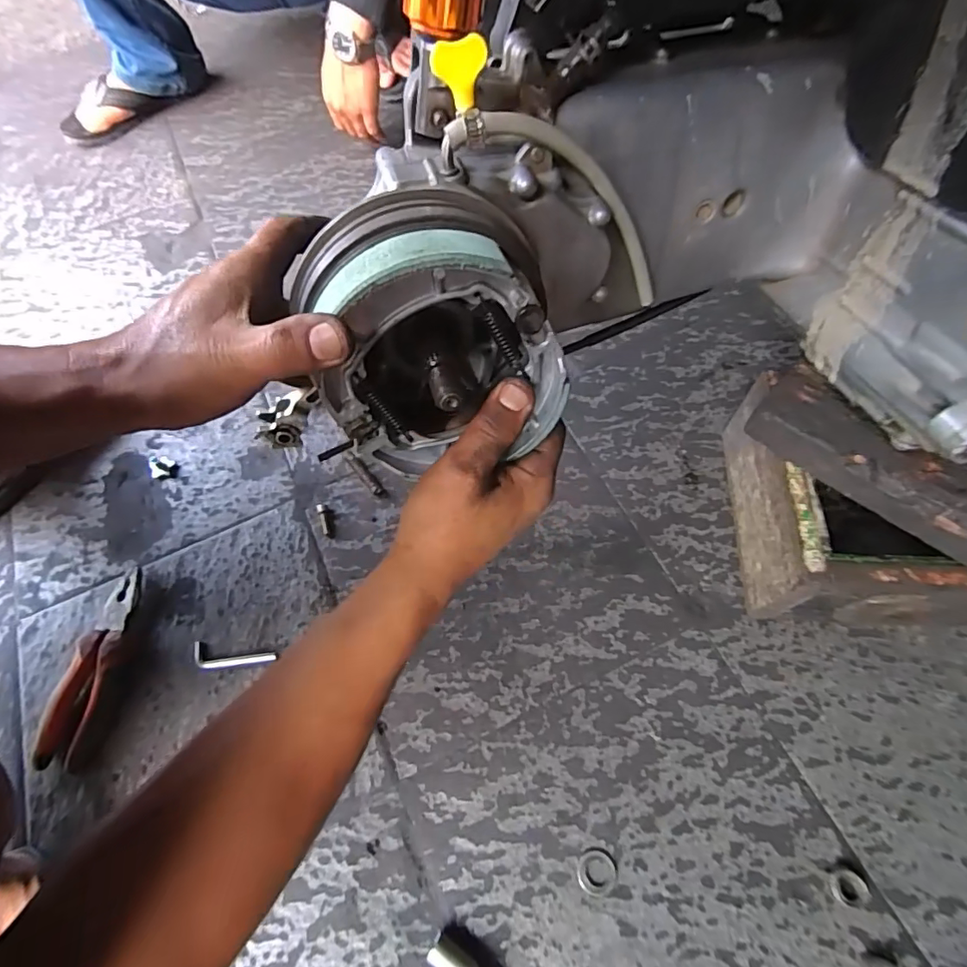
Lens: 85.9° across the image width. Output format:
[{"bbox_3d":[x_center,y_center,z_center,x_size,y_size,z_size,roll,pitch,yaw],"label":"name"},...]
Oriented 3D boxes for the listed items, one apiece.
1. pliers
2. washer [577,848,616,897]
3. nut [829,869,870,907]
[{"bbox_3d":[-0.366,0.170,0.489,0.042,0.020,0.169,5,64,6],"label":"pliers"},{"bbox_3d":[0.087,0.298,0.398,0.029,0.004,0.029,-2,63,3],"label":"washer"},{"bbox_3d":[0.271,0.299,0.383,0.027,0.011,0.022,21,67,14],"label":"nut"}]

